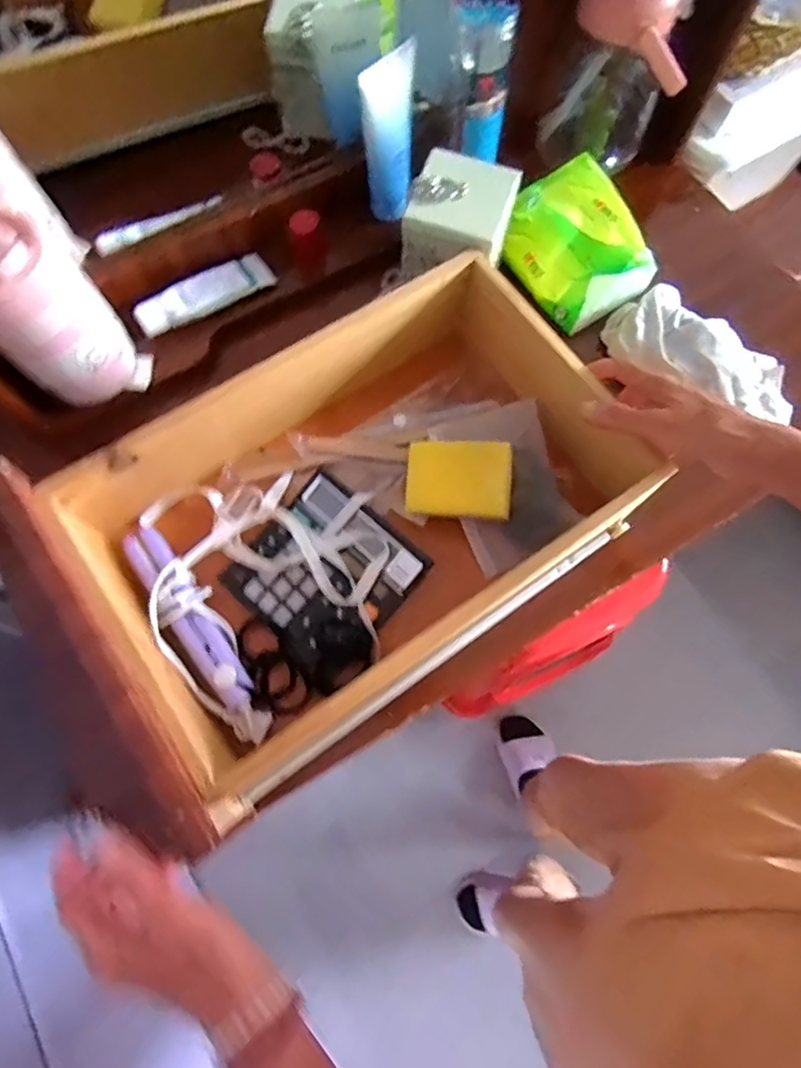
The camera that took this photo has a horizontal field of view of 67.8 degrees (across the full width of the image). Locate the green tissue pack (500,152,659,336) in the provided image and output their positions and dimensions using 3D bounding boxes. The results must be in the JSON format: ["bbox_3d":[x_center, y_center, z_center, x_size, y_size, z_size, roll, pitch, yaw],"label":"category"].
[{"bbox_3d":[0.171,-0.281,0.580,0.103,0.070,0.139,-28,75,-8],"label":"green tissue pack"}]

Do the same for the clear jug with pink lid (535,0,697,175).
[{"bbox_3d":[0.207,-0.433,0.561,0.100,0.185,0.085,-21,74,-6],"label":"clear jug with pink lid"}]

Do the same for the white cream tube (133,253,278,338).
[{"bbox_3d":[-0.186,-0.231,0.572,0.134,0.027,0.031,-37,76,-11],"label":"white cream tube"}]

